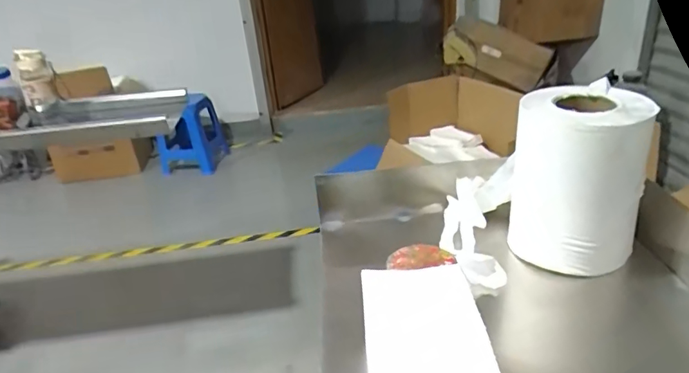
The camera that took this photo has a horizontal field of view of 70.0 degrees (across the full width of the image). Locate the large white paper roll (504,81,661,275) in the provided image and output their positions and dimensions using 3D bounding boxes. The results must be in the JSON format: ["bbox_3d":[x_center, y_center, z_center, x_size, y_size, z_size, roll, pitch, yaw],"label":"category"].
[{"bbox_3d":[0.340,-0.010,0.730,0.164,0.232,0.165,4,29,17],"label":"large white paper roll"}]

